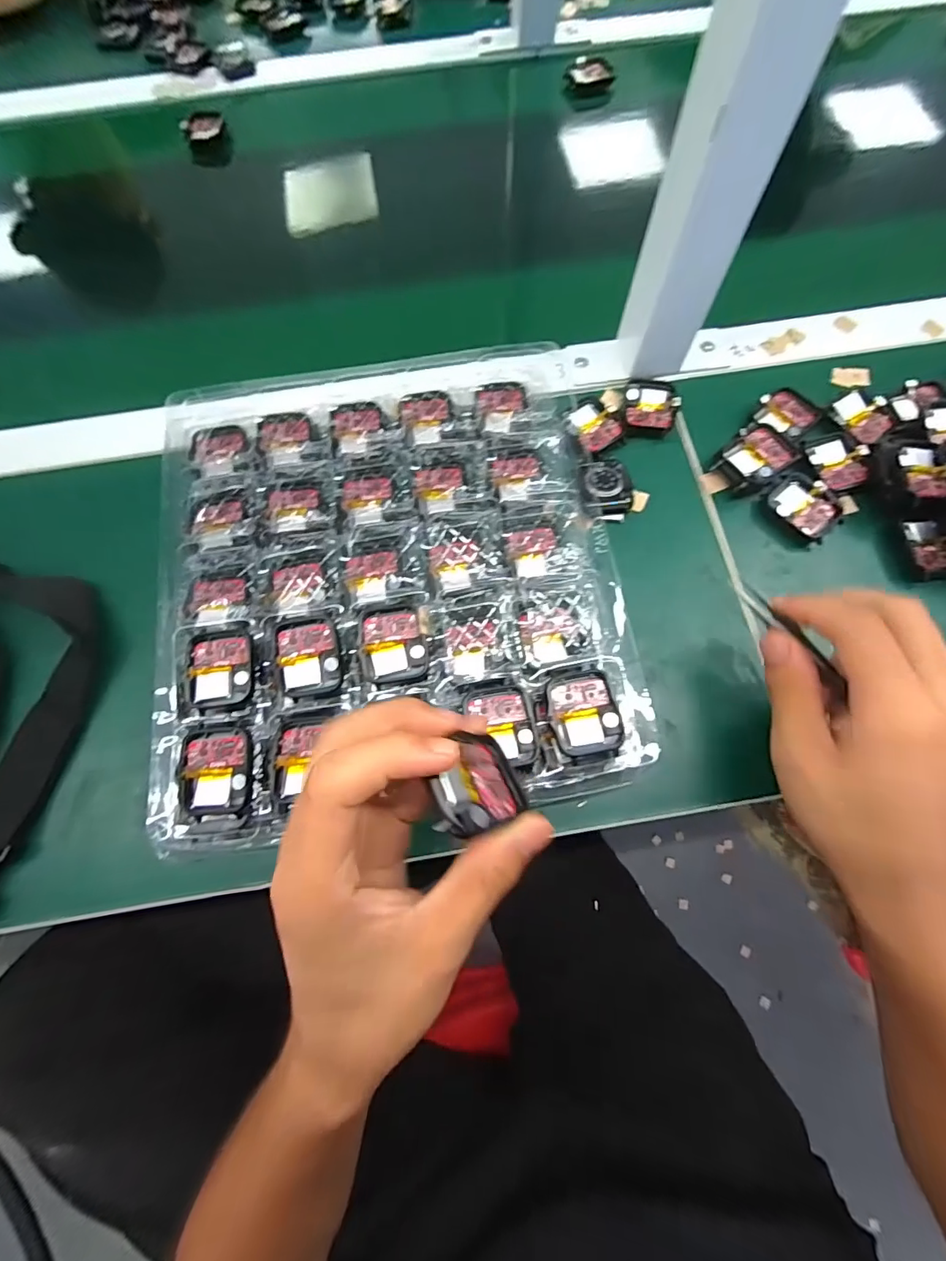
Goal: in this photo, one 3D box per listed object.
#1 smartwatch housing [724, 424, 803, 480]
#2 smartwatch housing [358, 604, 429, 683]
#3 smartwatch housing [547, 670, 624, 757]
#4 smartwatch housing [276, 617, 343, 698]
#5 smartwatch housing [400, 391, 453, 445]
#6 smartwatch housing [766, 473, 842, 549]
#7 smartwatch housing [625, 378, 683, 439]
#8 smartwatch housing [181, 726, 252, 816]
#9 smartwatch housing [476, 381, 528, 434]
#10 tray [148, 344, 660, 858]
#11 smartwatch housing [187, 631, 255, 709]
[{"bbox_3d":[0.196,-0.119,0.335,0.042,0.012,0.035,-36,75,-10],"label":"smartwatch housing"},{"bbox_3d":[-0.045,0.006,0.279,0.036,0.010,0.042,-9,72,-2],"label":"smartwatch housing"},{"bbox_3d":[0.060,0.044,0.263,0.036,0.007,0.043,-10,72,-3],"label":"smartwatch housing"},{"bbox_3d":[-0.091,0.014,0.274,0.035,0.009,0.040,-10,72,-2],"label":"smartwatch housing"},{"bbox_3d":[-0.032,-0.145,0.335,0.034,0.014,0.037,-6,72,-1],"label":"smartwatch housing"},{"bbox_3d":[0.222,-0.082,0.329,0.037,0.010,0.046,-38,76,-11],"label":"smartwatch housing"},{"bbox_3d":[0.129,-0.162,0.356,0.037,0.009,0.045,6,72,3],"label":"smartwatch housing"},{"bbox_3d":[-0.133,0.073,0.256,0.036,0.008,0.043,-7,72,-2],"label":"smartwatch housing"},{"bbox_3d":[0.020,-0.154,0.339,0.034,0.012,0.033,-1,72,0],"label":"smartwatch housing"},{"bbox_3d":[-0.051,-0.039,0.306,0.270,0.035,0.283,-10,72,-2],"label":"tray"},{"bbox_3d":[-0.141,0.021,0.277,0.036,0.007,0.043,-10,72,-2],"label":"smartwatch housing"}]

